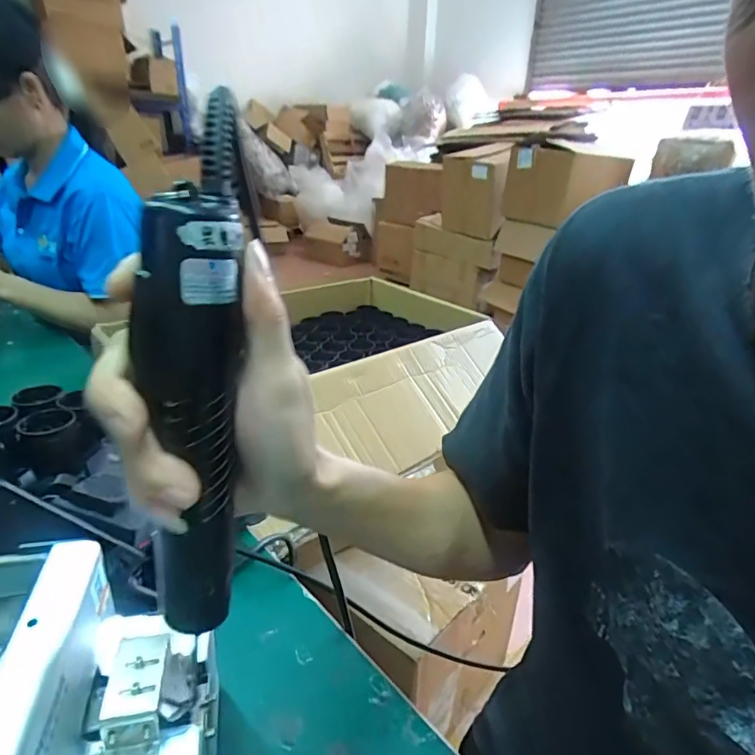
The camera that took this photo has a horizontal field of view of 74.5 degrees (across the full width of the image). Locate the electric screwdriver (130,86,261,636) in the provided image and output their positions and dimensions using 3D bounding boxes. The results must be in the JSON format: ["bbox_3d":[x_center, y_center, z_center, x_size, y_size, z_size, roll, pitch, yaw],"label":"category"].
[{"bbox_3d":[-0.082,0.005,0.209,0.044,0.219,0.033,12,18,18],"label":"electric screwdriver"}]

